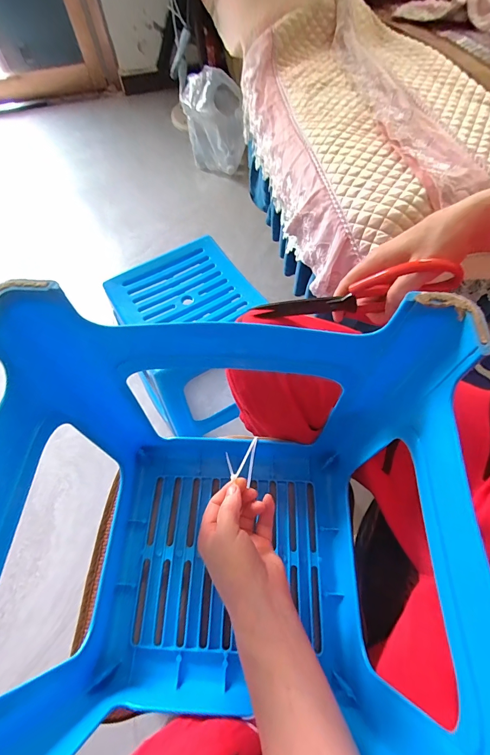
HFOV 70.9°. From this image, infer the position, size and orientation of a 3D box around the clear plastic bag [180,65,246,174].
[{"bbox_3d":[-0.109,-0.926,1.287,0.210,0.312,0.200,-7,60,-2],"label":"clear plastic bag"}]

